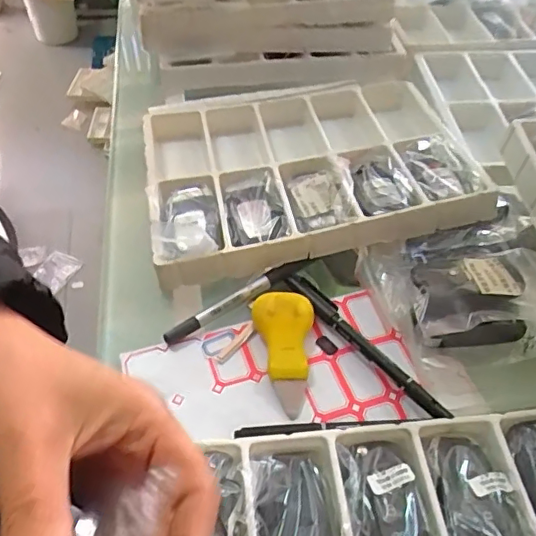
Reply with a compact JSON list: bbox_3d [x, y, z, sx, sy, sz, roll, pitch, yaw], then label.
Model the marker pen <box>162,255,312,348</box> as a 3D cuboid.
[{"bbox_3d":[-0.020,0.020,0.375,0.112,0.016,0.009,-27,56,-23],"label":"marker pen"}]

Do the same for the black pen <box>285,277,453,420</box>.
[{"bbox_3d":[0.058,0.045,0.348,0.012,0.009,0.133,-30,57,-25],"label":"black pen"}]

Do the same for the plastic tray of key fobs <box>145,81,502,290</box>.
[{"bbox_3d":[0.025,-0.089,0.448,0.239,0.051,0.206,-7,50,-9],"label":"plastic tray of key fobs"}]

